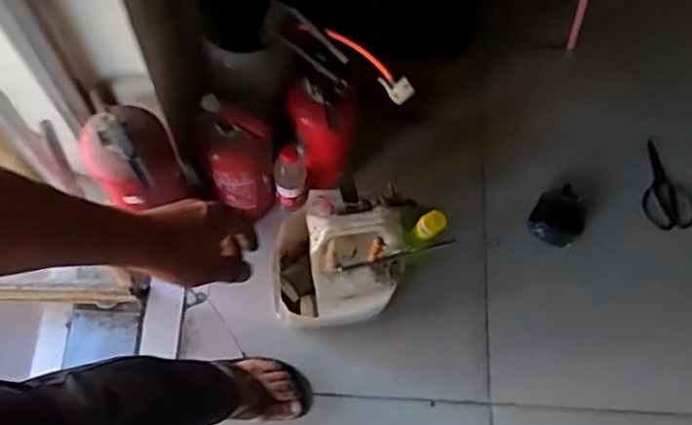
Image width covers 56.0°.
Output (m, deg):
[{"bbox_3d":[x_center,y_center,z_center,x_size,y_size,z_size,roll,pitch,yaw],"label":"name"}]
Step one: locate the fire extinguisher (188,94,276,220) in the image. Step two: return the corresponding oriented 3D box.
[{"bbox_3d":[-0.191,-0.085,1.190,0.116,0.317,0.106,-3,69,-5],"label":"fire extinguisher"}]

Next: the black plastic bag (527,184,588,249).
[{"bbox_3d":[0.445,0.010,1.354,0.112,0.077,0.126,39,71,13],"label":"black plastic bag"}]

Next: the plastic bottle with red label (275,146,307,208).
[{"bbox_3d":[-0.105,-0.071,1.223,0.060,0.184,0.056,1,69,-3],"label":"plastic bottle with red label"}]

